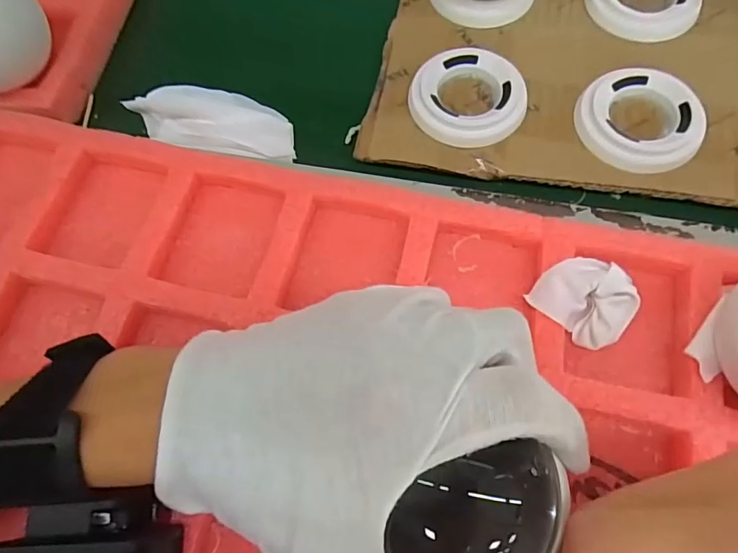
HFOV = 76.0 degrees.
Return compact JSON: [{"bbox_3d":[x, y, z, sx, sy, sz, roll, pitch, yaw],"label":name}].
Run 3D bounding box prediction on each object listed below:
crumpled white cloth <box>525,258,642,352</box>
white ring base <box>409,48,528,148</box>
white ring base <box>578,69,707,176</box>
[{"bbox_3d":[0.105,0.011,0.226,0.044,0.008,0.038,41,100,5],"label":"crumpled white cloth"},{"bbox_3d":[0.062,-0.112,0.294,0.069,0.009,0.065,-1,70,2],"label":"white ring base"},{"bbox_3d":[0.162,-0.093,0.283,0.068,0.016,0.068,-14,70,-3],"label":"white ring base"}]

